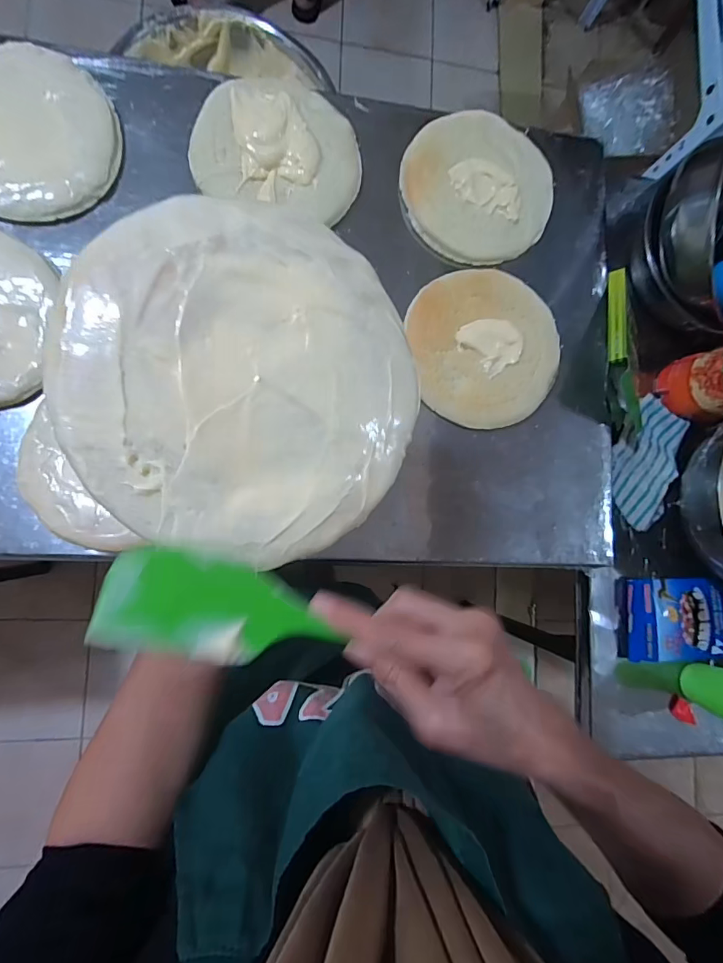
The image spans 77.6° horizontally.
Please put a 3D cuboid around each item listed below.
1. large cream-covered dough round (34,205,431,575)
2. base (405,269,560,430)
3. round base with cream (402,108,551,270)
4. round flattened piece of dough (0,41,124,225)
[{"bbox_3d":[-0.057,-0.056,0.251,0.191,0.012,0.190,0,90,-23],"label":"large cream-covered dough round"},{"bbox_3d":[0.156,-0.168,0.566,0.181,0.027,0.190,1,85,-9],"label":"base"},{"bbox_3d":[0.152,-0.380,0.586,0.186,0.029,0.186,1,85,-9],"label":"round base with cream"},{"bbox_3d":[-0.380,-0.396,0.501,0.194,0.040,0.192,1,85,-9],"label":"round flattened piece of dough"}]

